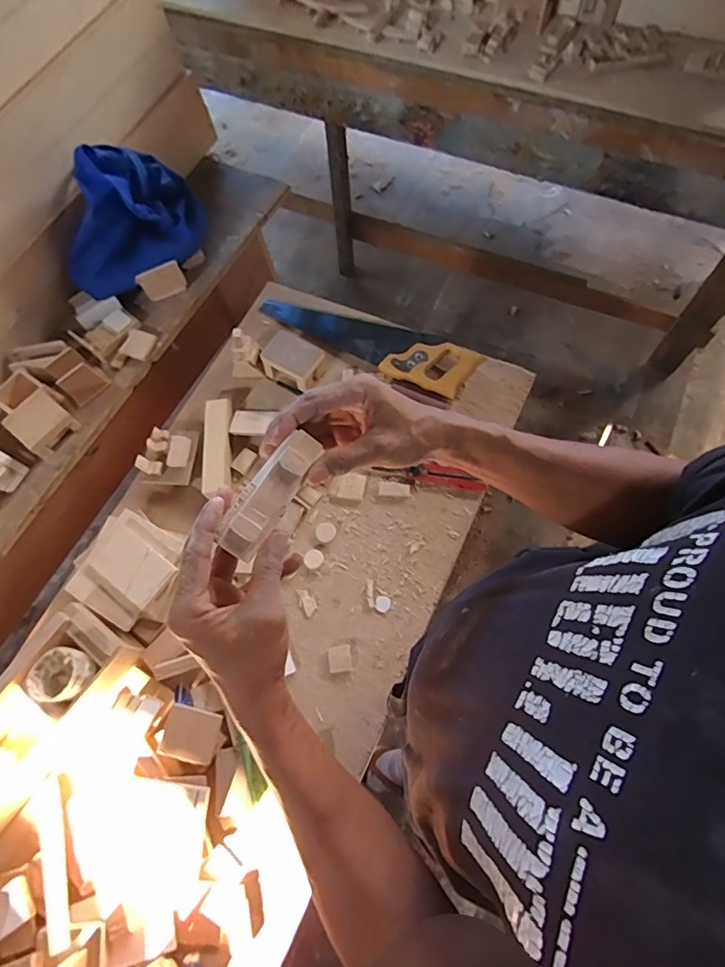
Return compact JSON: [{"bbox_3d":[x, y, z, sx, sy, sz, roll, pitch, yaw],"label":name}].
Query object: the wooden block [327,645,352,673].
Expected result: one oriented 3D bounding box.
[{"bbox_3d":[-0.032,0.244,0.699,0.031,0.004,0.034,-11,68,2],"label":"wooden block"}]

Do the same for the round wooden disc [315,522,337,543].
[{"bbox_3d":[-0.057,0.074,0.766,0.030,0.004,0.030,-2,69,5],"label":"round wooden disc"}]

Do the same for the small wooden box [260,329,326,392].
[{"bbox_3d":[-0.115,-0.208,0.851,0.099,0.064,0.069,28,74,16],"label":"small wooden box"}]

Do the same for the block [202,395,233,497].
[{"bbox_3d":[-0.239,-0.061,0.822,0.045,0.022,0.164,-7,68,4],"label":"block"}]

